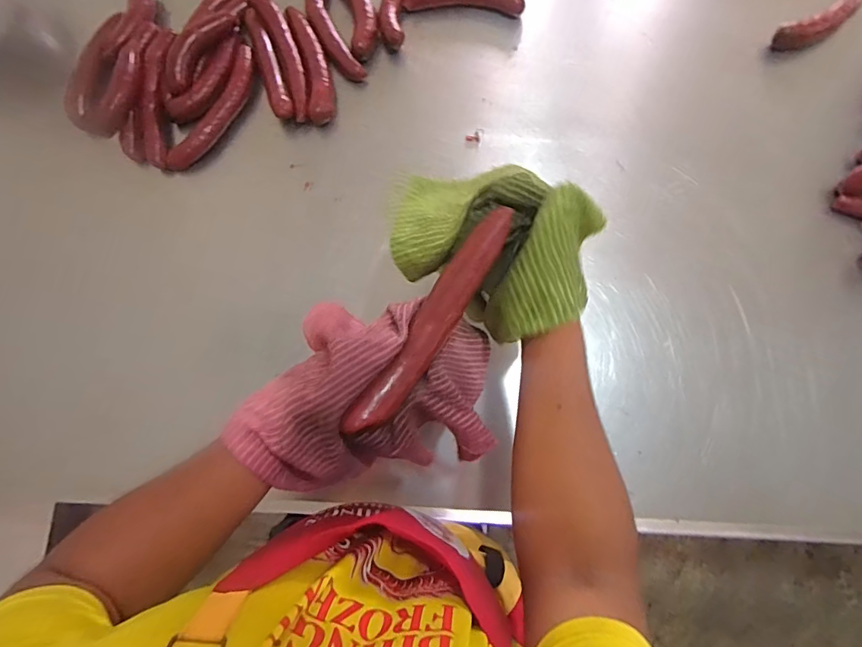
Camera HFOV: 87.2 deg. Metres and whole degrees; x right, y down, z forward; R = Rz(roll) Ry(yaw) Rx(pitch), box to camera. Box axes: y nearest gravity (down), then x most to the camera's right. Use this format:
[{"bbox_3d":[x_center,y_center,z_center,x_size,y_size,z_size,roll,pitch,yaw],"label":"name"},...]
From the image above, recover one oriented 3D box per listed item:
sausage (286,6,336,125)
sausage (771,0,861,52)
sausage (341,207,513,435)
[{"bbox_3d":[-0.233,-0.512,0.891,0.060,0.049,0.256,-14,77,-1],"label":"sausage"},{"bbox_3d":[0.763,-0.586,0.876,0.222,0.047,0.064,-28,78,-5],"label":"sausage"},{"bbox_3d":[0.001,-0.001,0.443,0.036,0.030,0.245,32,85,8],"label":"sausage"}]

